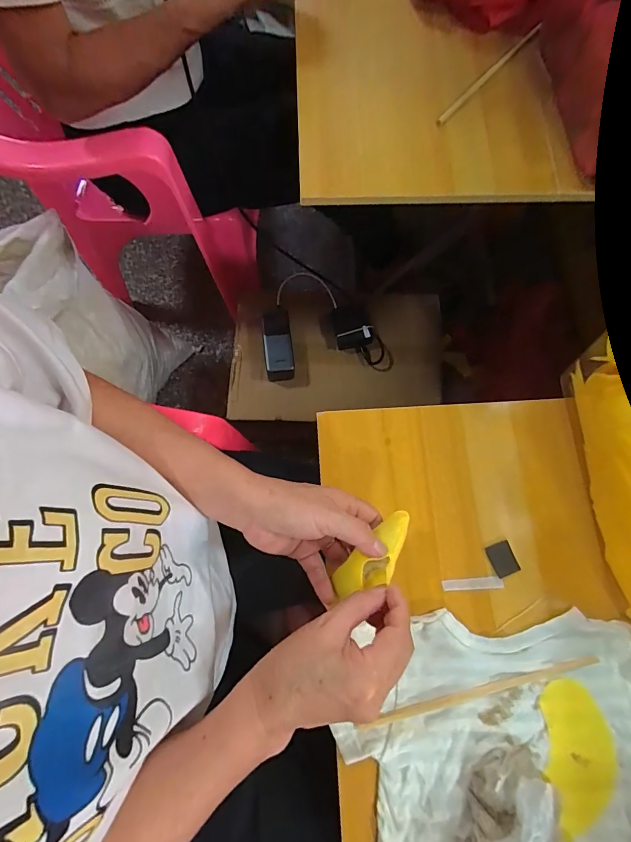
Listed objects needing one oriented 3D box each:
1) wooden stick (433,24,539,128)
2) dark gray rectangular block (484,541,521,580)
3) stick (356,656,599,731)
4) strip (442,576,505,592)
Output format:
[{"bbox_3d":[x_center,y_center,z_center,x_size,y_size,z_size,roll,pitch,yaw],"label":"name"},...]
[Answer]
[{"bbox_3d":[0.221,-0.440,0.492,0.009,0.006,0.215,40,79,9],"label":"wooden stick"},{"bbox_3d":[0.185,0.137,0.386,0.024,0.004,0.031,-22,77,-6],"label":"dark gray rectangular block"},{"bbox_3d":[0.149,0.245,0.353,0.224,0.006,0.009,-13,76,-4],"label":"stick"},{"bbox_3d":[0.154,0.159,0.381,0.059,0.004,0.011,-3,76,-1],"label":"strip"}]

